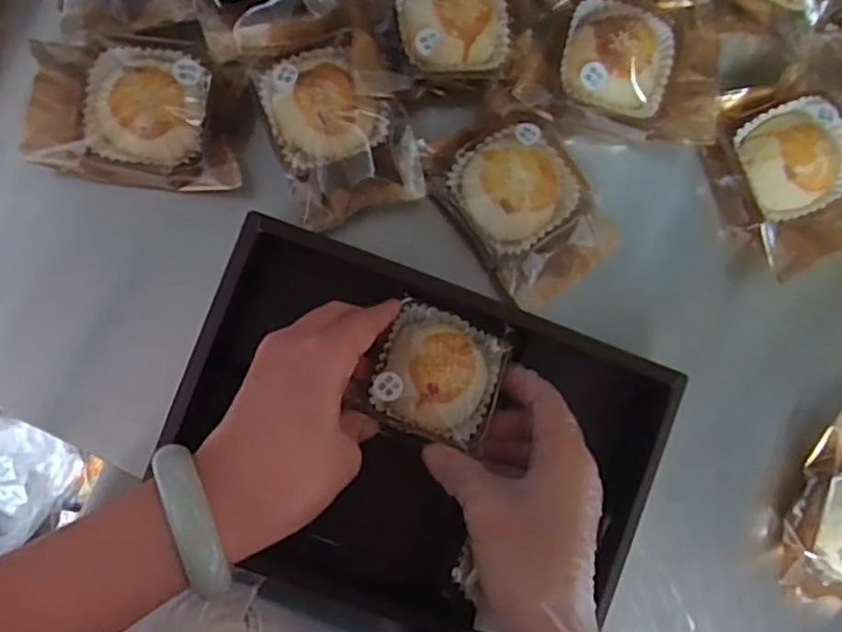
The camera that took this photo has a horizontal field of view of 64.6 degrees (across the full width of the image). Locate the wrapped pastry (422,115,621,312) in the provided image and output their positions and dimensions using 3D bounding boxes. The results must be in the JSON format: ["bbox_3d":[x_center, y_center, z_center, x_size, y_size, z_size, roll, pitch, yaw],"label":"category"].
[{"bbox_3d":[0.060,-0.067,0.389,0.078,0.025,0.115,-39,92,-4],"label":"wrapped pastry"}]

